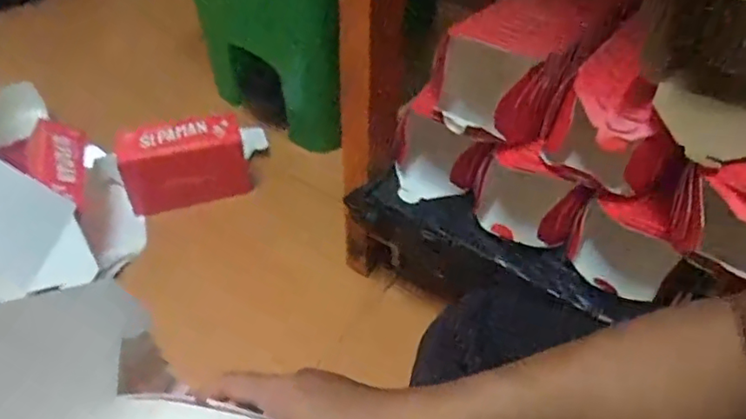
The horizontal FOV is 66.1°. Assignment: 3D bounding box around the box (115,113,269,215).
[{"bbox_3d":[-0.259,-0.067,0.839,0.200,0.116,0.055,-9,45,-10],"label":"box"}]

